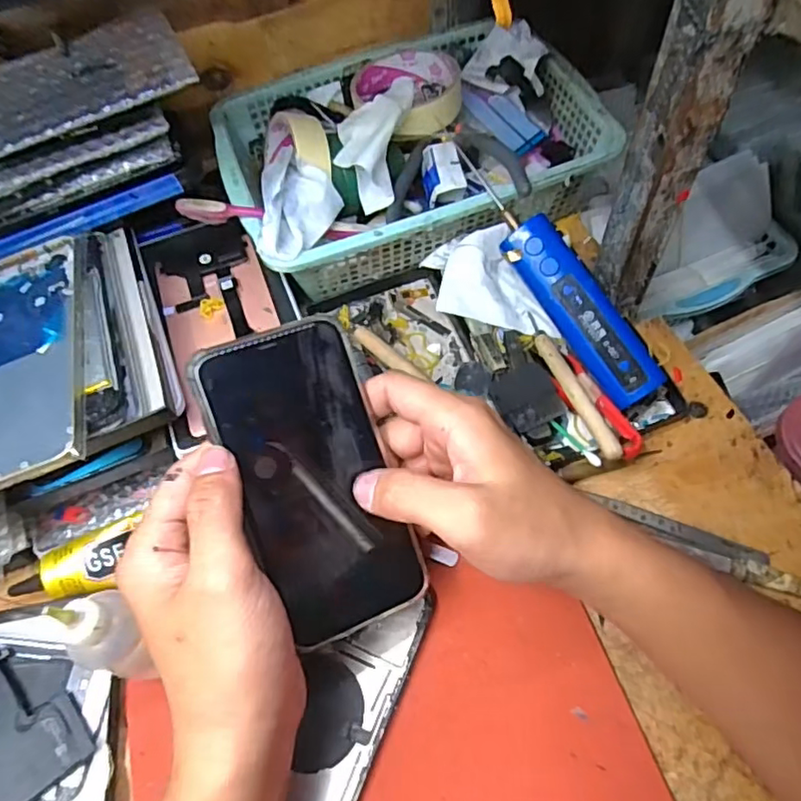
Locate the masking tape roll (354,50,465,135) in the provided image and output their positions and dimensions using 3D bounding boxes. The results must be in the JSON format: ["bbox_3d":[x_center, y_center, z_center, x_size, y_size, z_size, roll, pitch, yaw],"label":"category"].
[{"bbox_3d":[0.005,-0.239,0.457,0.082,0.025,0.087,-2,61,4],"label":"masking tape roll"}]

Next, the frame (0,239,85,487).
[{"bbox_3d":[-0.220,-0.026,0.342,0.079,0.011,0.167,-21,58,1],"label":"frame"}]

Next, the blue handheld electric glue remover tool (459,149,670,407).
[{"bbox_3d":[0.099,-0.078,0.372,0.033,0.021,0.182,-32,82,-16],"label":"blue handheld electric glue remover tool"}]

